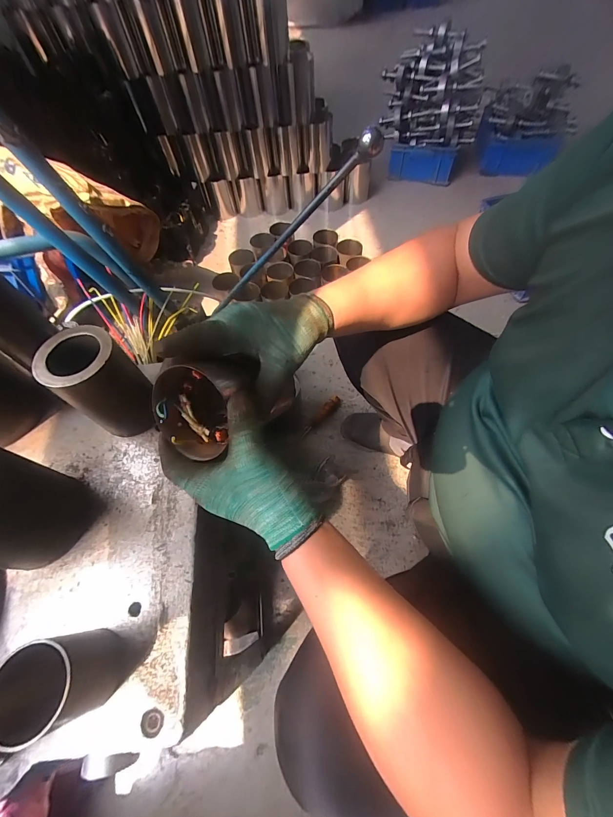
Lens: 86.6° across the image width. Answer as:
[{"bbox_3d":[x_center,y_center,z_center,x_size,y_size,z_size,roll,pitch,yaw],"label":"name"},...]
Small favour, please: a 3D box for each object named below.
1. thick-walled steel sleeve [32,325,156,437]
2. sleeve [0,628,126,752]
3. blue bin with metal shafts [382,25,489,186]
[{"bbox_3d":[-0.262,-0.030,0.428,0.087,0.137,0.084,-2,61,3],"label":"thick-walled steel sleeve"},{"bbox_3d":[-0.222,0.248,0.300,0.065,0.093,0.064,-2,61,3],"label":"sleeve"},{"bbox_3d":[0.501,-1.199,1.331,0.381,0.391,0.261,18,64,13],"label":"blue bin with metal shafts"}]

